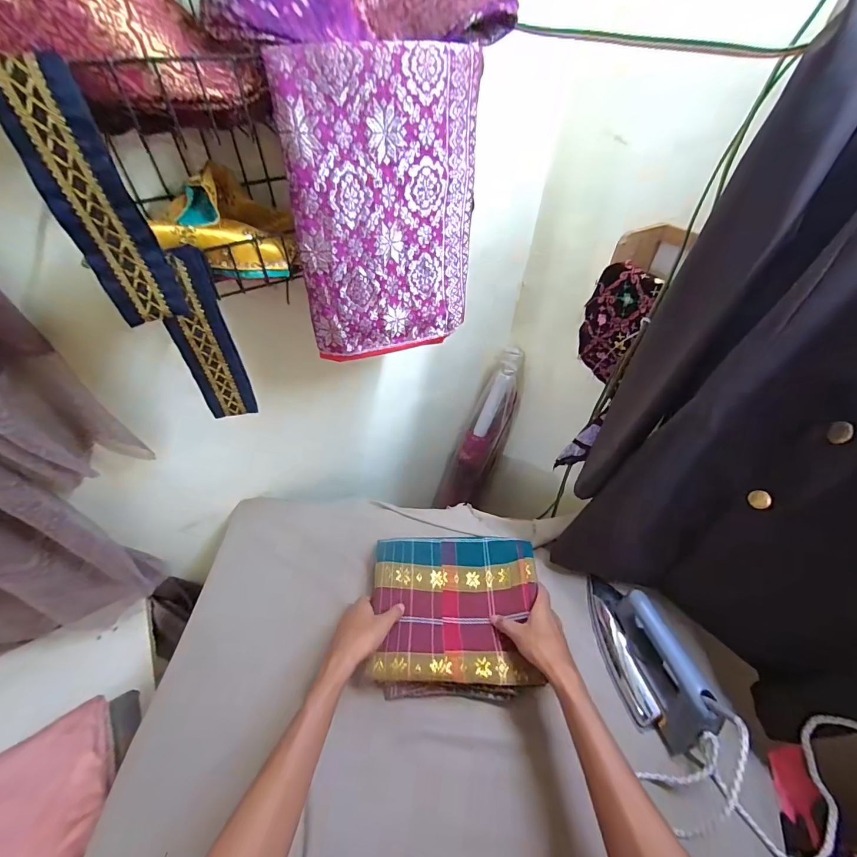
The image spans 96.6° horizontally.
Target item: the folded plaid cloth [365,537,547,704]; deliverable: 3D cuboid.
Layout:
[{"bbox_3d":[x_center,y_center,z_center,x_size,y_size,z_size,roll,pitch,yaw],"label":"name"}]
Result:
[{"bbox_3d":[0.041,0.270,0.579,0.242,0.042,0.220,1,46,-1],"label":"folded plaid cloth"}]

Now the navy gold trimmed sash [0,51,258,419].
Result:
[{"bbox_3d":[-0.241,-0.127,0.345,0.080,0.293,0.032,-26,52,-25],"label":"navy gold trimmed sash"}]

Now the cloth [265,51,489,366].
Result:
[{"bbox_3d":[-0.039,-0.220,0.429,0.208,0.291,0.037,-19,50,-20],"label":"cloth"}]

